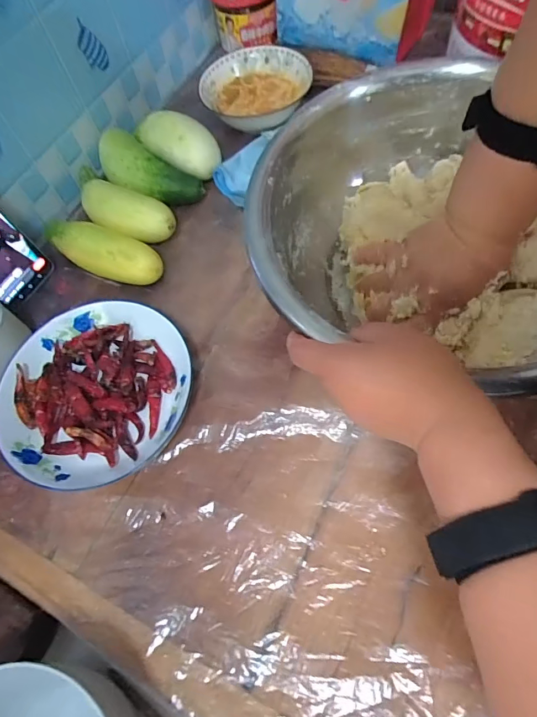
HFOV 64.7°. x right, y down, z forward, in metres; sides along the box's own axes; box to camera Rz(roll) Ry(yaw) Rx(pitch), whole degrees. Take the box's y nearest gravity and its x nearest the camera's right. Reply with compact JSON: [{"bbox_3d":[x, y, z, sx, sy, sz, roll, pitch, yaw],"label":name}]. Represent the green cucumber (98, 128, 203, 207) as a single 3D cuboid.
[{"bbox_3d":[-0.143,-0.215,0.495,0.125,0.049,0.056,30,70,21],"label":"green cucumber"}]

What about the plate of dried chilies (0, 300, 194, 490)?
[{"bbox_3d":[-0.162,0.029,0.395,0.169,0.028,0.174,-3,62,6],"label":"plate of dried chilies"}]

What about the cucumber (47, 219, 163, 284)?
[{"bbox_3d":[-0.180,-0.117,0.457,0.141,0.040,0.044,22,67,18],"label":"cucumber"}]

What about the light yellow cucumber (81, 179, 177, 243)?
[{"bbox_3d":[-0.160,-0.159,0.477,0.115,0.046,0.046,22,67,18],"label":"light yellow cucumber"}]

